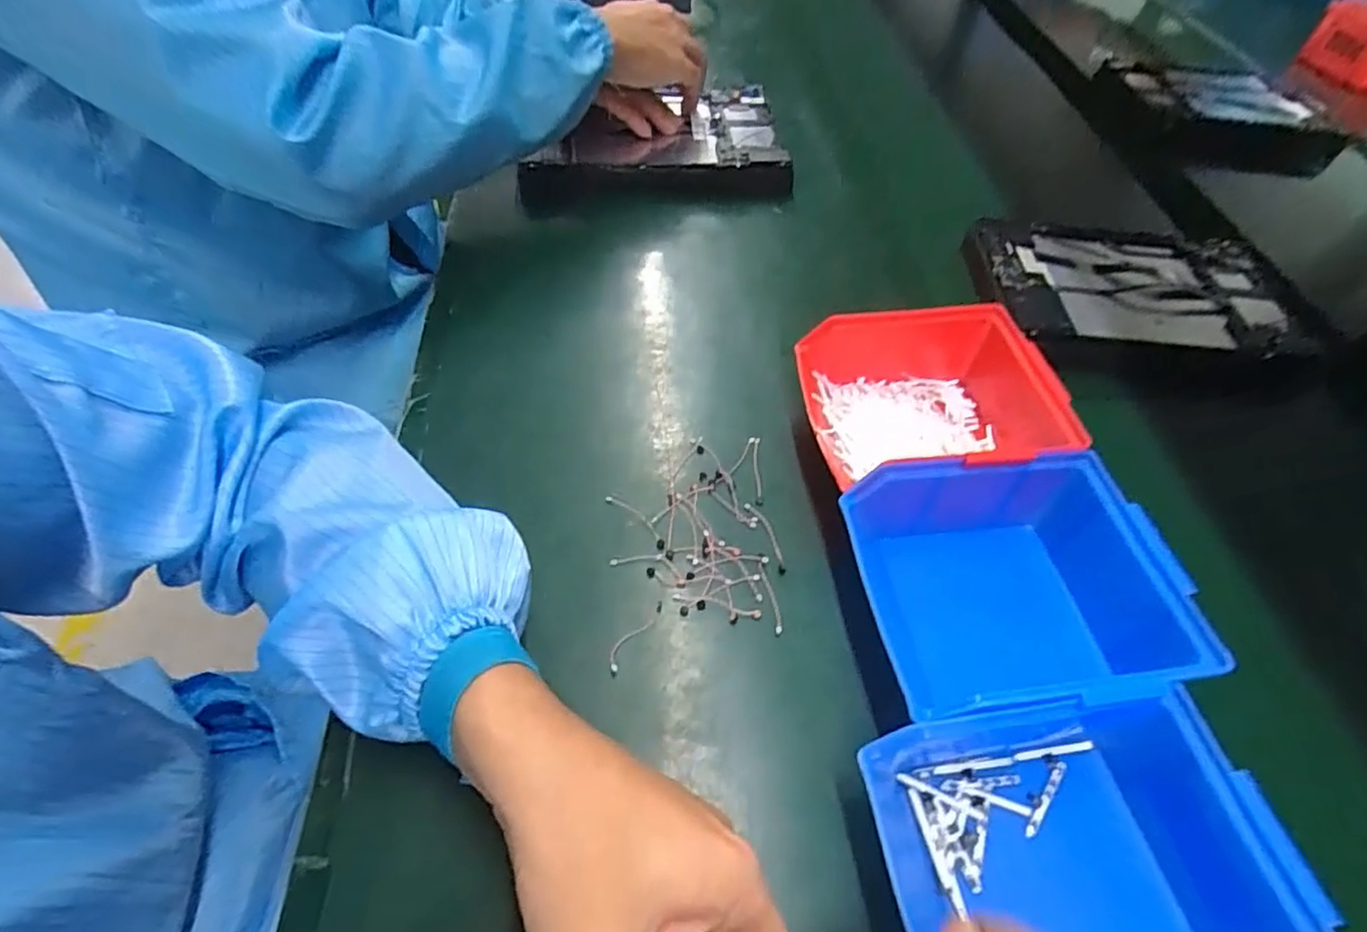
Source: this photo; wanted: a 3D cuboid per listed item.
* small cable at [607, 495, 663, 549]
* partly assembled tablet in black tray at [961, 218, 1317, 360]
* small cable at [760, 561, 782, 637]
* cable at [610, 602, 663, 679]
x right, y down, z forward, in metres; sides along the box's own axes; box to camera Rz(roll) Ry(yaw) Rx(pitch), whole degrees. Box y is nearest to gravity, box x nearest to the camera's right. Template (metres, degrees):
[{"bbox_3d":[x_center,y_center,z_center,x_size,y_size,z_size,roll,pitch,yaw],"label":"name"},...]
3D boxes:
[{"bbox_3d":[-0.027,0.031,0.374,0.047,0.004,0.010,38,61,24],"label":"small cable"},{"bbox_3d":[0.363,-0.148,0.512,0.262,0.017,0.142,4,53,-2],"label":"partly assembled tablet in black tray"},{"bbox_3d":[0.048,0.071,0.345,0.006,0.004,0.043,-6,53,-5],"label":"small cable"},{"bbox_3d":[-0.026,0.087,0.331,0.009,0.004,0.047,27,57,18],"label":"cable"}]

